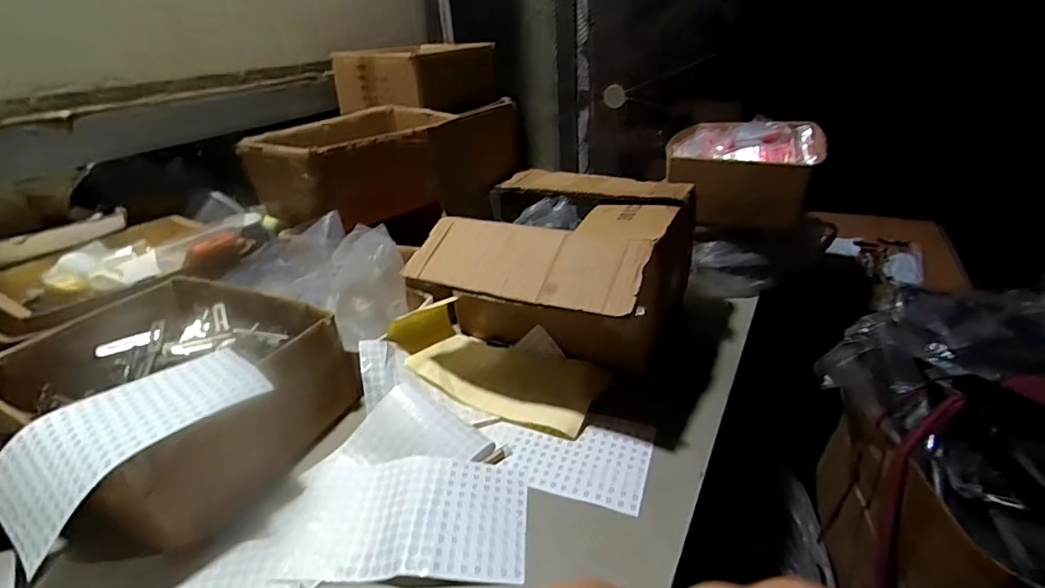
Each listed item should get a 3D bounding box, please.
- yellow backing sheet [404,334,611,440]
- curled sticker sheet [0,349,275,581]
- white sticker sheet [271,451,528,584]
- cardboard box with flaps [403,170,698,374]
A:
[{"bbox_3d":[-0.018,0.102,0.644,0.227,0.030,0.124,12,33,26],"label":"yellow backing sheet"},{"bbox_3d":[-0.357,0.129,0.469,0.118,0.055,0.209,20,36,36],"label":"curled sticker sheet"},{"bbox_3d":[-0.111,0.209,0.482,0.228,0.011,0.125,0,29,6],"label":"white sticker sheet"},{"bbox_3d":[0.063,-0.029,0.691,0.311,0.189,0.309,11,32,25],"label":"cardboard box with flaps"}]

